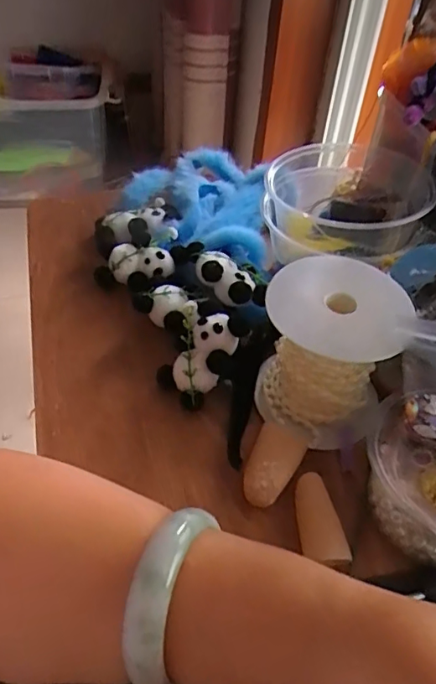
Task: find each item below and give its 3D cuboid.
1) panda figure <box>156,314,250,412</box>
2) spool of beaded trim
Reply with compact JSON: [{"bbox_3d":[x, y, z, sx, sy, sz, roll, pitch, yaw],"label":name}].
[{"bbox_3d":[-0.007,0.008,0.340,0.037,0.041,0.056,34,54,24],"label":"panda figure"},{"bbox_3d":[0.062,0.004,0.313,0.072,0.093,0.072,2,48,-2],"label":"spool of beaded trim"}]

